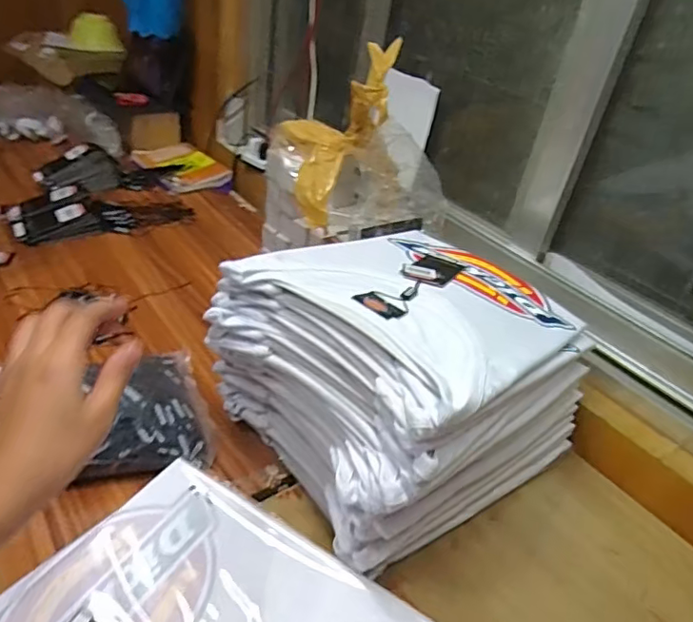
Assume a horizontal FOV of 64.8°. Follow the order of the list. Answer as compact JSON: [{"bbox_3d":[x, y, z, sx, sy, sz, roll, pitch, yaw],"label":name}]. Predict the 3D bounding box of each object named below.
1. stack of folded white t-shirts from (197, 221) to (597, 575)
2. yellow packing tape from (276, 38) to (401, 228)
[{"bbox_3d":[0.069,0.059,0.599,0.353,0.225,0.282,-22,45,-38],"label":"stack of folded white t-shirts"},{"bbox_3d":[-0.023,-0.247,0.723,0.117,0.201,0.171,-1,37,-16],"label":"yellow packing tape"}]

